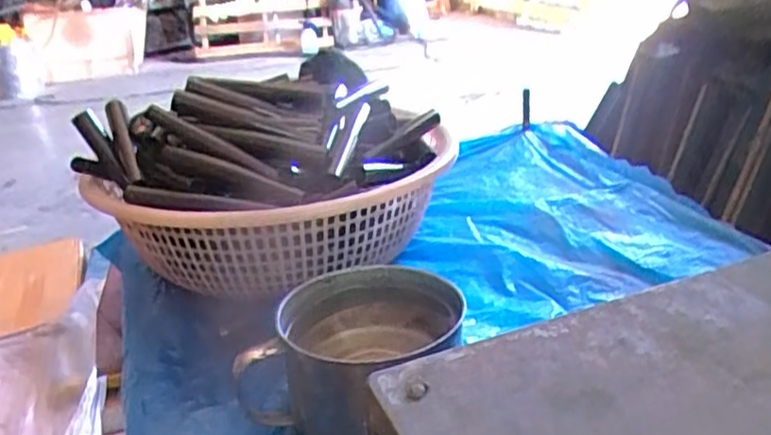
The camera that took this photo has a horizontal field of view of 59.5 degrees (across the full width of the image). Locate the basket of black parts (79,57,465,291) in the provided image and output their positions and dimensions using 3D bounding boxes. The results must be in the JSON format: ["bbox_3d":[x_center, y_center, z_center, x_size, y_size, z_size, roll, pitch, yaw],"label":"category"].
[{"bbox_3d":[-0.116,-0.050,0.732,0.348,0.182,0.296,3,27,17],"label":"basket of black parts"}]

